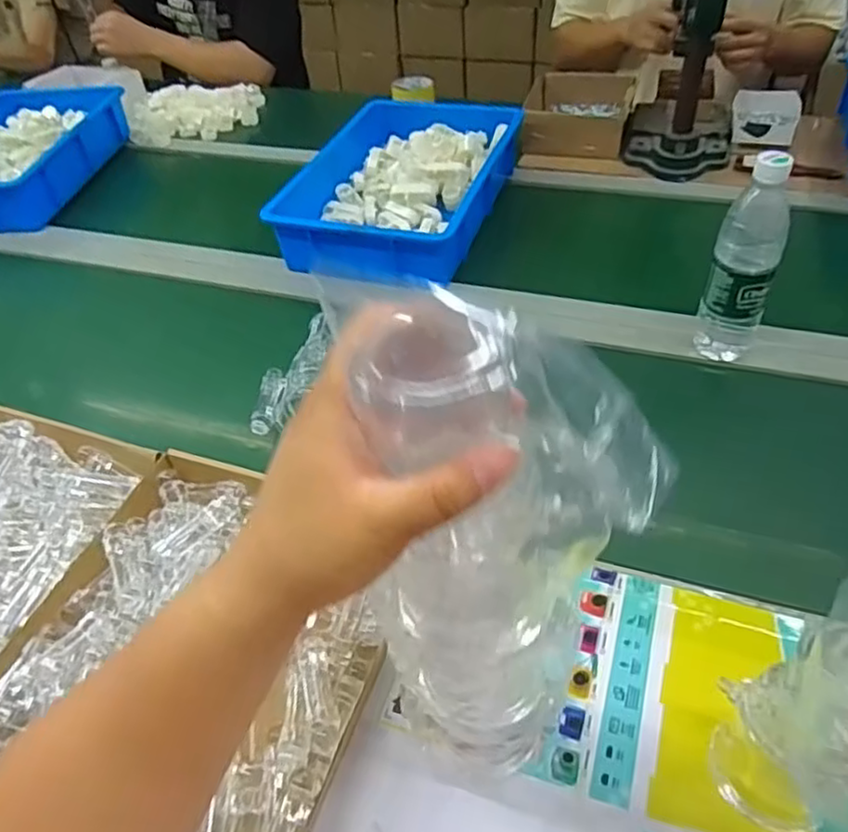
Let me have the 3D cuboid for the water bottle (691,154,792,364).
[{"bbox_3d":[0.333,-0.156,0.712,0.063,0.228,0.056,16,50,20],"label":"water bottle"}]

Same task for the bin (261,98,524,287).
[{"bbox_3d":[-0.027,-0.359,1.052,0.275,0.079,0.418,12,48,16],"label":"bin"}]

